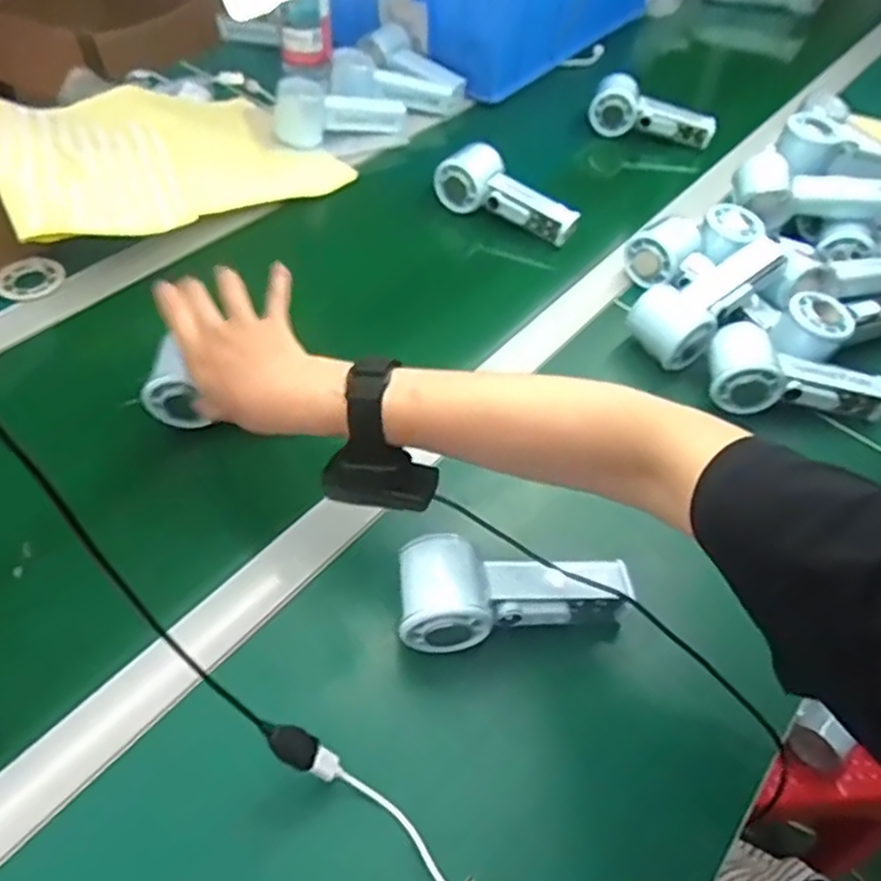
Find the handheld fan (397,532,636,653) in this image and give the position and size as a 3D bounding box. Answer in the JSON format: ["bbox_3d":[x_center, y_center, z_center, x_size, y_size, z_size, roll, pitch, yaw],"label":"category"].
[{"bbox_3d":[0.049,0.093,0.465,0.151,0.047,0.064,-7,52,-10],"label":"handheld fan"}]

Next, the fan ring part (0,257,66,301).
[{"bbox_3d":[-0.373,-0.146,0.651,0.057,0.010,0.050,3,51,-2],"label":"fan ring part"}]

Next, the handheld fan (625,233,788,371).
[{"bbox_3d":[0.241,-0.134,0.654,0.160,0.053,0.071,-36,62,-29],"label":"handheld fan"}]

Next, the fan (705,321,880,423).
[{"bbox_3d":[0.305,-0.054,0.607,0.152,0.046,0.059,9,51,2],"label":"fan"}]

